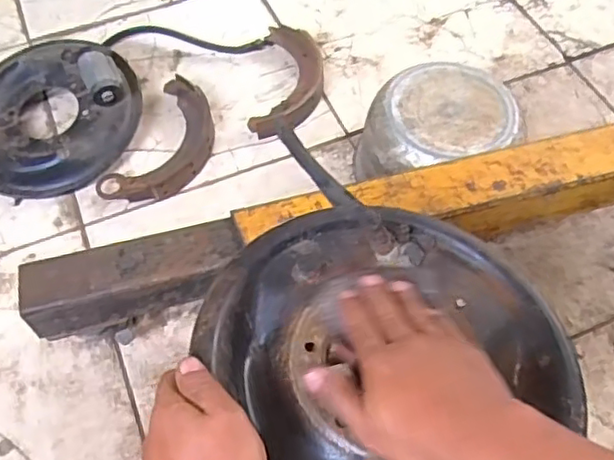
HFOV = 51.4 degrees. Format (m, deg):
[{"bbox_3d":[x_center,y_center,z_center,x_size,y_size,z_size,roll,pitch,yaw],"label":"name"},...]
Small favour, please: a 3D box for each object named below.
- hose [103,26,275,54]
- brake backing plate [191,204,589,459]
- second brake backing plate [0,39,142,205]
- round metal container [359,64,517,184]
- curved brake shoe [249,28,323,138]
[{"bbox_3d":[-0.198,-0.323,1.071,0.281,0.018,0.058,7,60,3],"label":"hose"},{"bbox_3d":[0.065,0.088,0.446,0.242,0.047,0.260,0,60,0],"label":"brake backing plate"},{"bbox_3d":[-0.383,-0.176,0.946,0.262,0.094,0.254,0,60,0],"label":"second brake backing plate"},{"bbox_3d":[0.171,-0.131,0.890,0.195,0.138,0.183,-8,58,-5],"label":"round metal container"},{"bbox_3d":[-0.027,-0.234,1.008,0.105,0.035,0.222,9,60,5],"label":"curved brake shoe"}]

